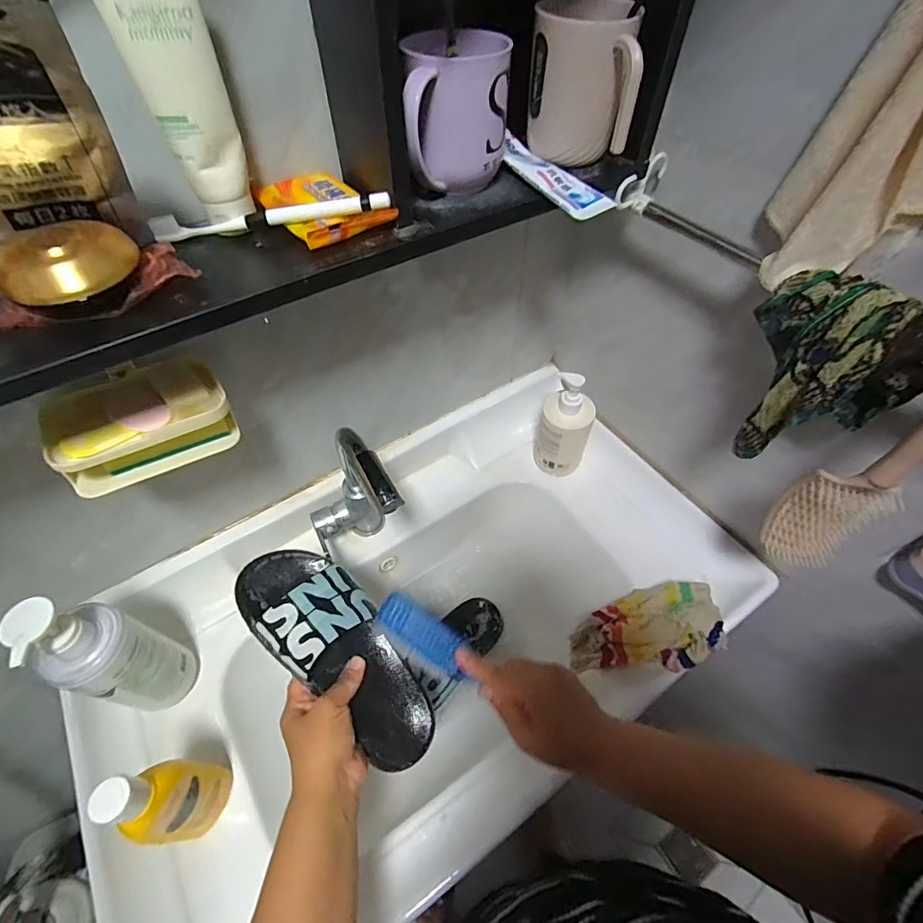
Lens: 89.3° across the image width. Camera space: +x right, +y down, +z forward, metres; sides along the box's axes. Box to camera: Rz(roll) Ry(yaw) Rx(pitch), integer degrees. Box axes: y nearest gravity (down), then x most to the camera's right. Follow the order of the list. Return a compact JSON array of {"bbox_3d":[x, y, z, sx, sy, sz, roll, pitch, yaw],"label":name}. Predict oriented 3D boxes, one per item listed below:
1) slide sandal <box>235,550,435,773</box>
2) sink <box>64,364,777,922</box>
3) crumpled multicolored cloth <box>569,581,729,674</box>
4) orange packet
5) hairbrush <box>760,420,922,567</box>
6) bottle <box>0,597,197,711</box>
[{"bbox_3d":[-0.114,0.182,0.447,0.097,0.073,0.241,-39,87,-25],"label":"slide sandal"},{"bbox_3d":[-0.041,0.220,0.651,0.809,0.165,0.468,-30,59,-20],"label":"sink"},{"bbox_3d":[0.226,0.216,0.593,0.190,0.038,0.102,-26,40,21],"label":"crumpled multicolored cloth"},{"bbox_3d":[-0.110,-0.202,0.368,0.068,0.013,0.104,-32,60,-21],"label":"orange packet"},{"bbox_3d":[0.344,0.016,0.398,0.041,0.236,0.069,-31,60,-21],"label":"hairbrush"},{"bbox_3d":[-0.356,0.207,0.490,0.060,0.245,0.072,15,55,11],"label":"bottle"}]

